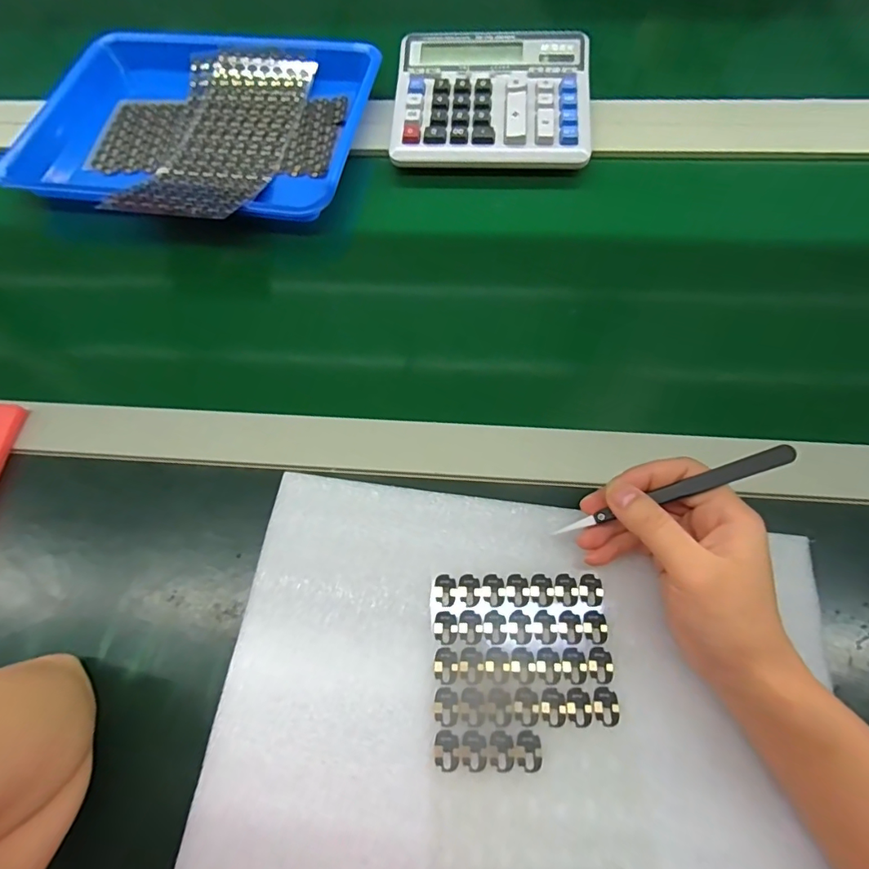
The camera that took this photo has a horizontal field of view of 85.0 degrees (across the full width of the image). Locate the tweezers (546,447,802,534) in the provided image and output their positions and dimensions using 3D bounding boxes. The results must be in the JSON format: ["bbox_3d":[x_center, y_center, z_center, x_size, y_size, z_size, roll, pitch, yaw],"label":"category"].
[{"bbox_3d":[0.128,0.033,0.259,0.125,0.007,0.010,-24,63,18],"label":"tweezers"}]

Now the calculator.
[{"bbox_3d":[0.057,-0.335,0.475,0.192,0.043,0.157,3,66,4],"label":"calculator"}]

